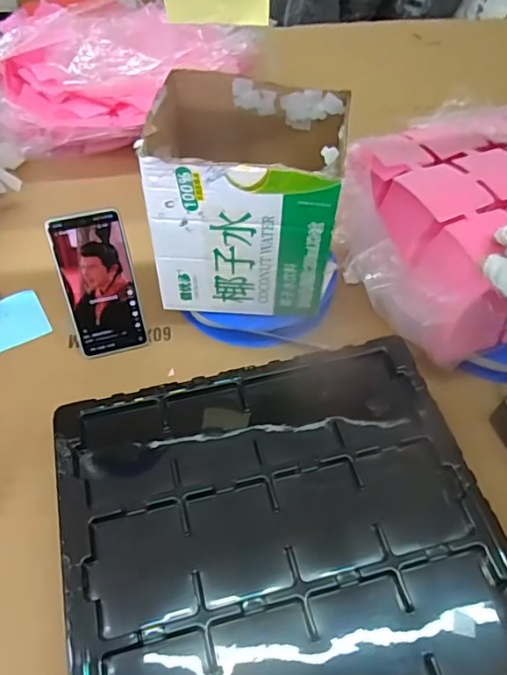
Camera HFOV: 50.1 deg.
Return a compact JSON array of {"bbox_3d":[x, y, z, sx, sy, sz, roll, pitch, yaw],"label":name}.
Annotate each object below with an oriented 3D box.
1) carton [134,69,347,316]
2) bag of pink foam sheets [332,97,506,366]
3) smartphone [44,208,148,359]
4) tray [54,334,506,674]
[{"bbox_3d":[-0.008,-0.142,0.601,0.185,0.213,0.150,4,55,1],"label":"carton"},{"bbox_3d":[0.295,-0.144,0.643,0.404,0.112,0.316,-10,56,-9],"label":"bag of pink foam sheets"},{"bbox_3d":[-0.173,-0.058,0.612,0.078,0.167,0.007,-12,28,-11],"label":"smartphone"},{"bbox_3d":[0.025,0.174,0.480,0.368,0.021,0.335,-12,56,-11],"label":"tray"}]

